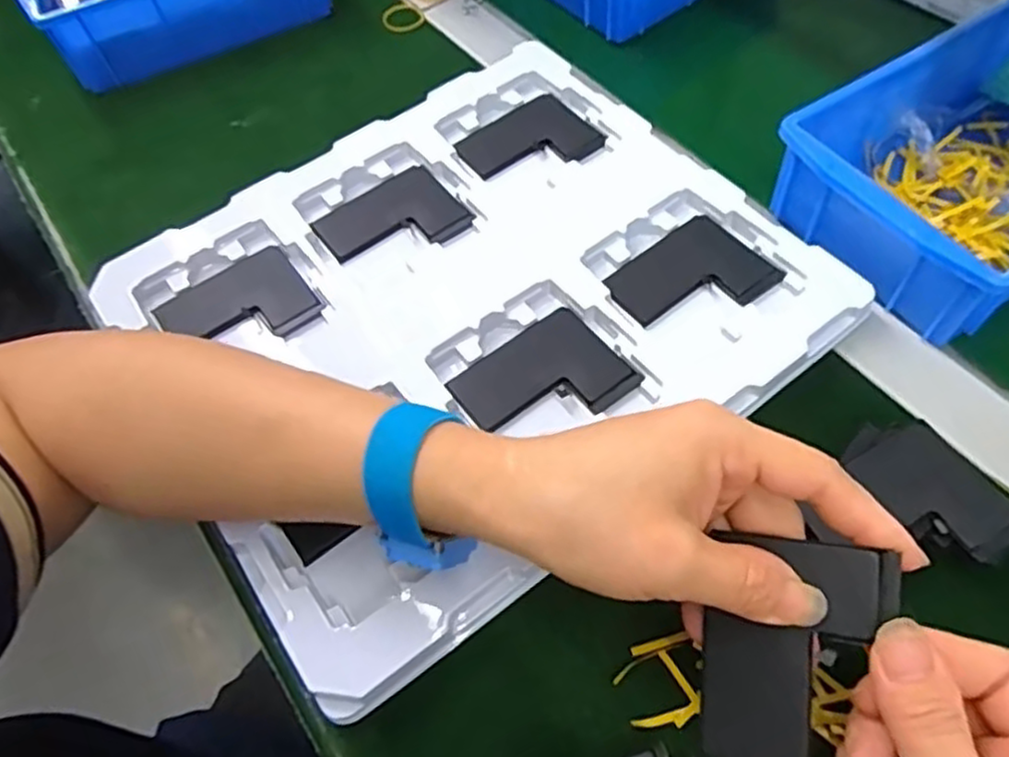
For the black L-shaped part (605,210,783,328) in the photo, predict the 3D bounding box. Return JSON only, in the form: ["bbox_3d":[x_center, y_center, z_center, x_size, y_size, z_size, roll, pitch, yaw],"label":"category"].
[{"bbox_3d":[0.100,-0.053,0.382,0.080,0.004,0.060,-34,64,-16],"label":"black L-shaped part"}]

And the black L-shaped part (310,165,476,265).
[{"bbox_3d":[-0.066,-0.091,0.418,0.079,0.005,0.063,-32,64,-15],"label":"black L-shaped part"}]

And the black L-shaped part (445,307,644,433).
[{"bbox_3d":[0.019,0.002,0.358,0.078,0.007,0.058,-33,64,-16],"label":"black L-shaped part"}]

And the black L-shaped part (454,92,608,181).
[{"bbox_3d":[0.015,-0.146,0.447,0.079,0.006,0.062,-31,63,-15],"label":"black L-shaped part"}]

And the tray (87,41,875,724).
[{"bbox_3d":[-0.019,-0.043,0.383,0.322,0.026,0.277,-35,64,-17],"label":"tray"}]

